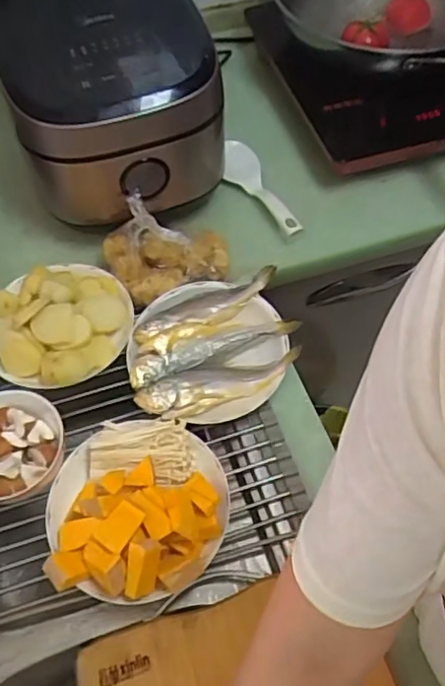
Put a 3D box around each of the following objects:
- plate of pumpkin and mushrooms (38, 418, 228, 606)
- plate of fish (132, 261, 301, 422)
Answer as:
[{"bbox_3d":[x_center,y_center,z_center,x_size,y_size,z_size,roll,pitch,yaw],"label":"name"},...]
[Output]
[{"bbox_3d":[-0.083,0.156,0.578,0.170,0.075,0.170,0,58,1],"label":"plate of pumpkin and mushrooms"},{"bbox_3d":[-0.013,0.010,0.684,0.188,0.054,0.168,-16,60,-9],"label":"plate of fish"}]

